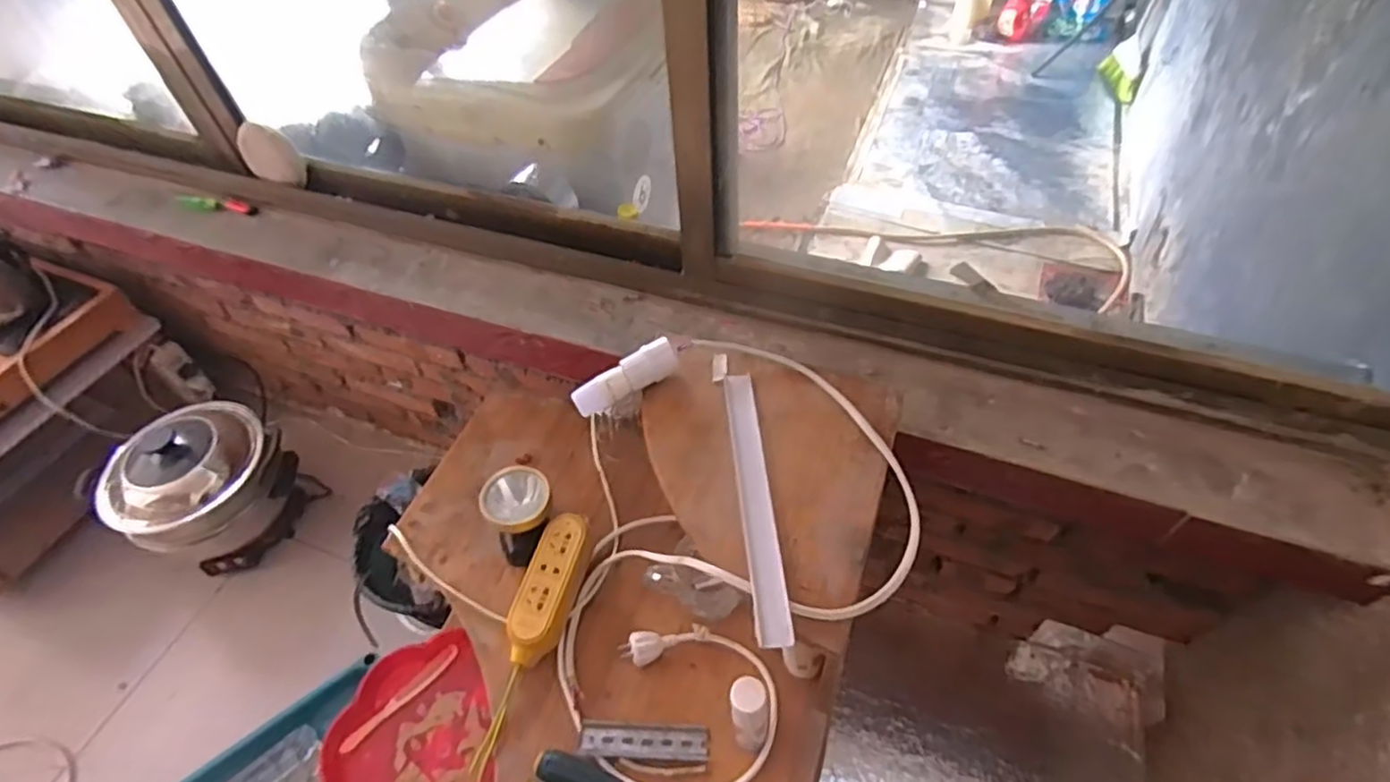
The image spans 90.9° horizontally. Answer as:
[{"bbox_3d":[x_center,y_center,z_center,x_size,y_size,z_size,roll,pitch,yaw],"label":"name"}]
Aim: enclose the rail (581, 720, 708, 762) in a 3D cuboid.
[{"bbox_3d":[-0.052,0.366,0.715,0.133,0.016,0.035,1,51,5],"label":"rail"}]

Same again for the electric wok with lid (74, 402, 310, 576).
[{"bbox_3d":[-0.993,0.193,1.389,0.256,0.275,0.297,27,58,23],"label":"electric wok with lid"}]

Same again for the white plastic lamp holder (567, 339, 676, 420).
[{"bbox_3d":[-0.076,-0.014,0.745,0.120,0.033,0.028,-30,53,3],"label":"white plastic lamp holder"}]

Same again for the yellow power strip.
[{"bbox_3d":[-0.167,0.225,0.787,0.055,0.043,0.165,11,67,13],"label":"yellow power strip"}]

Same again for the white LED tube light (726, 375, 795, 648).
[{"bbox_3d":[0.057,0.098,0.655,0.031,0.022,0.291,-5,51,1],"label":"white LED tube light"}]

